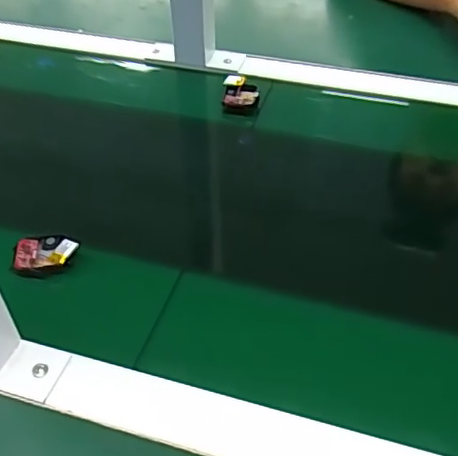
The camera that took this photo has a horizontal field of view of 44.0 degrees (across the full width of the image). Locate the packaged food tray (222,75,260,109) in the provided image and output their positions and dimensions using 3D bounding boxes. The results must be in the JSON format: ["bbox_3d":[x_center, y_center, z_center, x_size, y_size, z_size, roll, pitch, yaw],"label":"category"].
[{"bbox_3d":[0.014,-0.151,0.629,0.039,0.014,0.047,2,45,3],"label":"packaged food tray"}]

